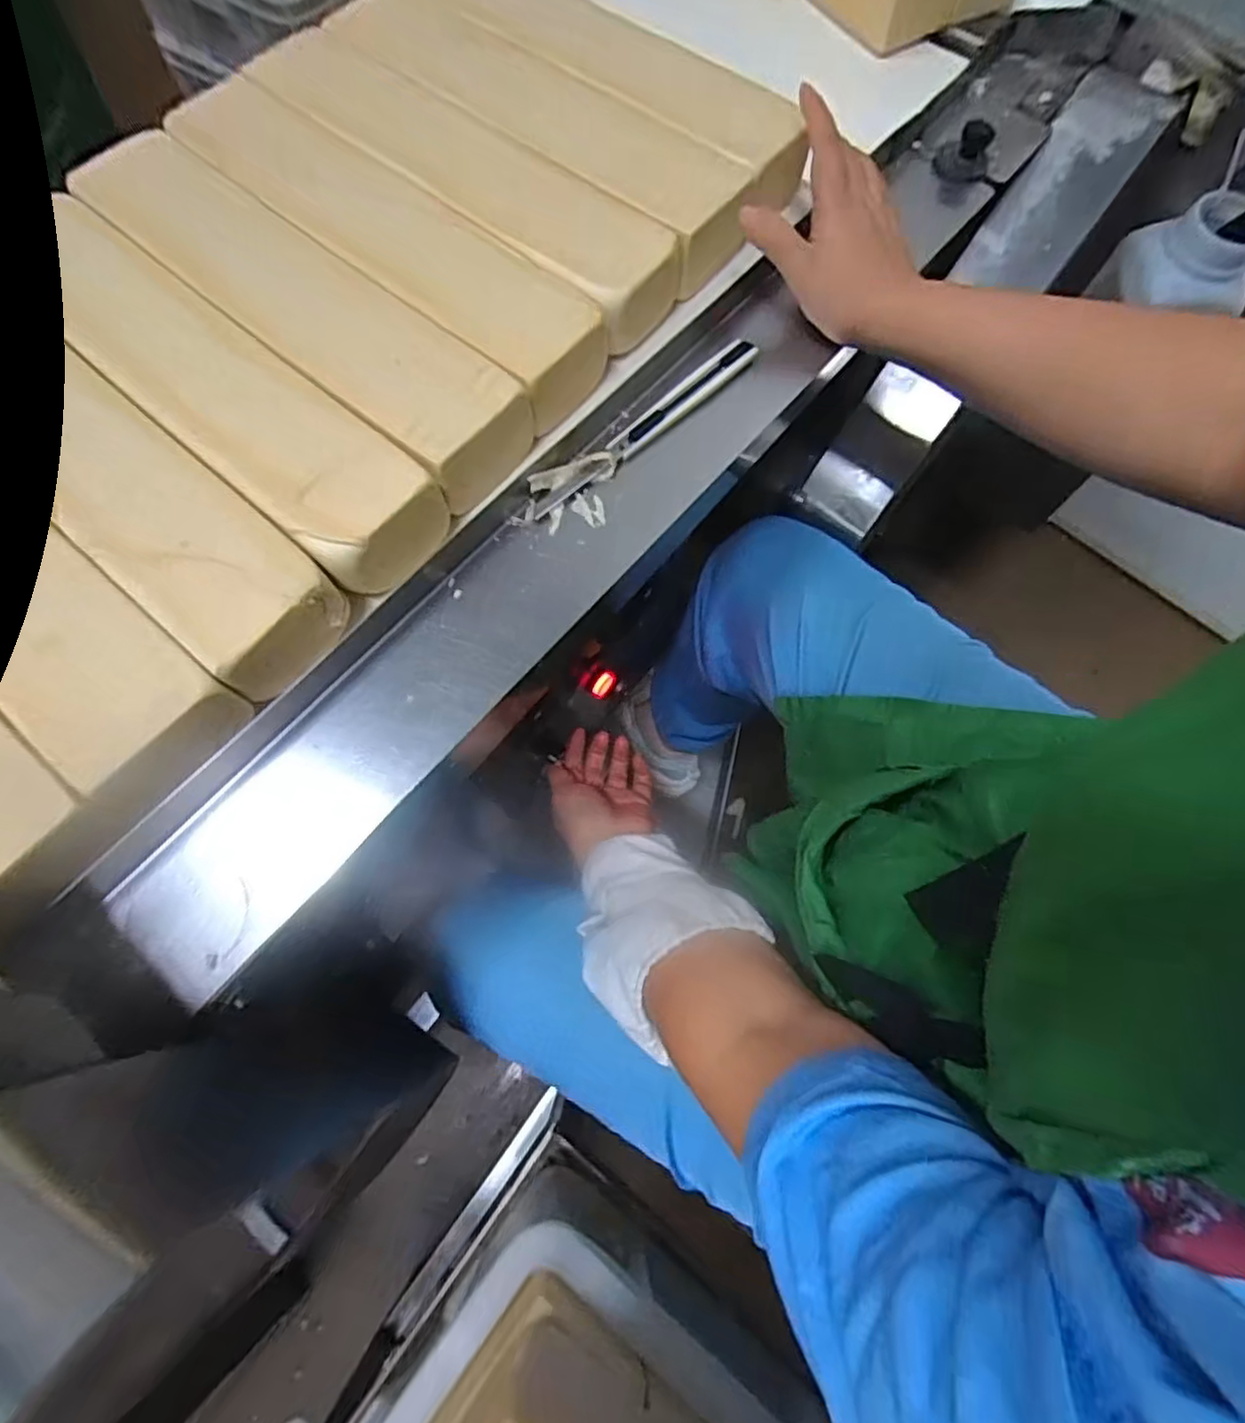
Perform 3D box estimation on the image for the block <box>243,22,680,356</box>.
[{"bbox_3d":[-0.109,-0.369,0.465,0.356,0.049,0.083,40,77,11],"label":"block"}]

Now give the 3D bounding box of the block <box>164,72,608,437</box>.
[{"bbox_3d":[-0.159,-0.318,0.452,0.349,0.057,0.075,40,77,11],"label":"block"}]

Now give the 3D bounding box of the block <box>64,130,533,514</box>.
[{"bbox_3d":[-0.208,-0.260,0.426,0.355,0.051,0.078,39,76,10],"label":"block"}]

